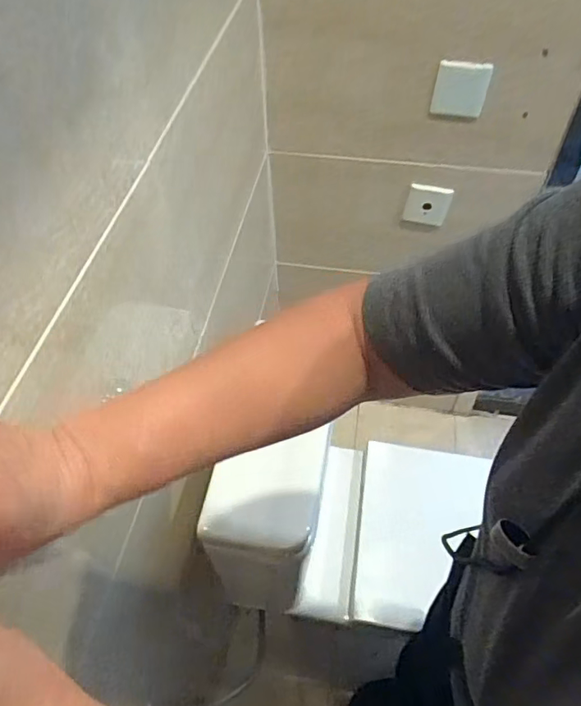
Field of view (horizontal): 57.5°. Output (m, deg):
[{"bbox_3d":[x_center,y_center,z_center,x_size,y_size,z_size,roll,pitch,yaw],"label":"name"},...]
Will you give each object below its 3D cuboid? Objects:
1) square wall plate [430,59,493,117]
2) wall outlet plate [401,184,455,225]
[{"bbox_3d":[0.282,-0.436,0.876,0.084,0.087,0.005,4,52,3],"label":"square wall plate"},{"bbox_3d":[0.276,-0.298,1.067,0.084,0.093,0.008,11,53,9],"label":"wall outlet plate"}]

